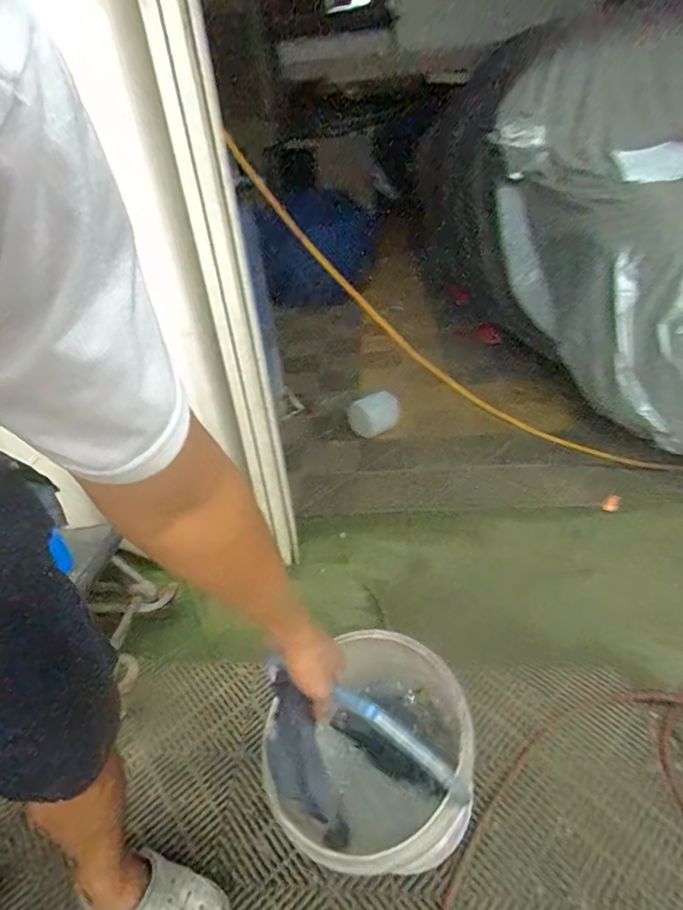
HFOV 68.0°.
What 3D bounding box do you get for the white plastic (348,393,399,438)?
[{"bbox_3d":[0.120,-0.158,1.914,0.174,0.126,0.146,-9,35,-5],"label":"white plastic"}]

